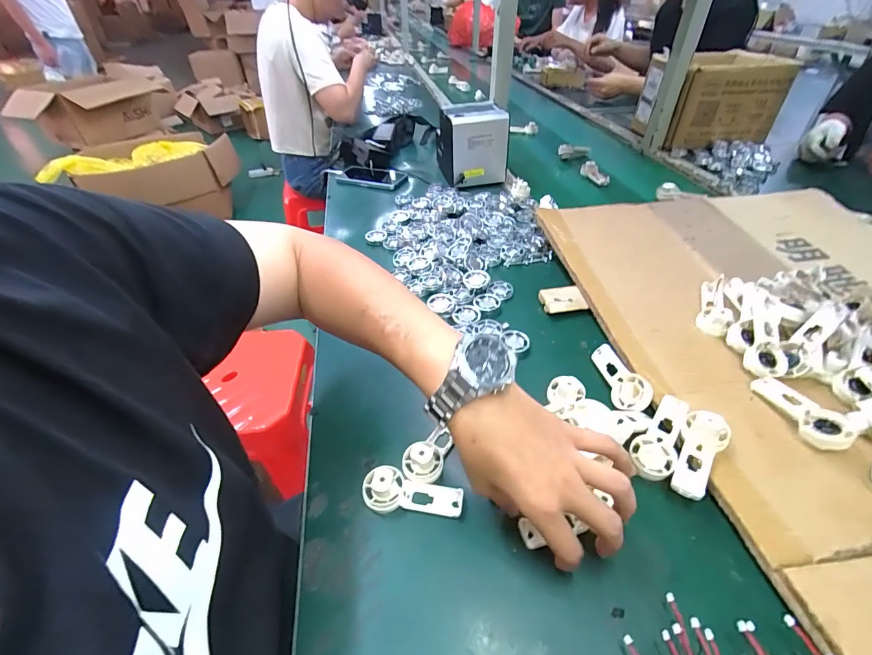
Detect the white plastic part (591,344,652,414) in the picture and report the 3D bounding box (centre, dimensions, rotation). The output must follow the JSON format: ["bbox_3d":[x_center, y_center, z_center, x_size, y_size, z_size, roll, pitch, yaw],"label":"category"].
[{"bbox_3d":[0.212,0.055,0.463,0.040,0.015,0.095,-42,37,23],"label":"white plastic part"}]

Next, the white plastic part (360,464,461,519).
[{"bbox_3d":[-0.023,0.154,0.370,0.092,0.027,0.035,6,42,10],"label":"white plastic part"}]

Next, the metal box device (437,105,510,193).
[{"bbox_3d":[0.081,-0.414,0.897,0.123,0.129,0.137,-10,42,-8],"label":"metal box device"}]

